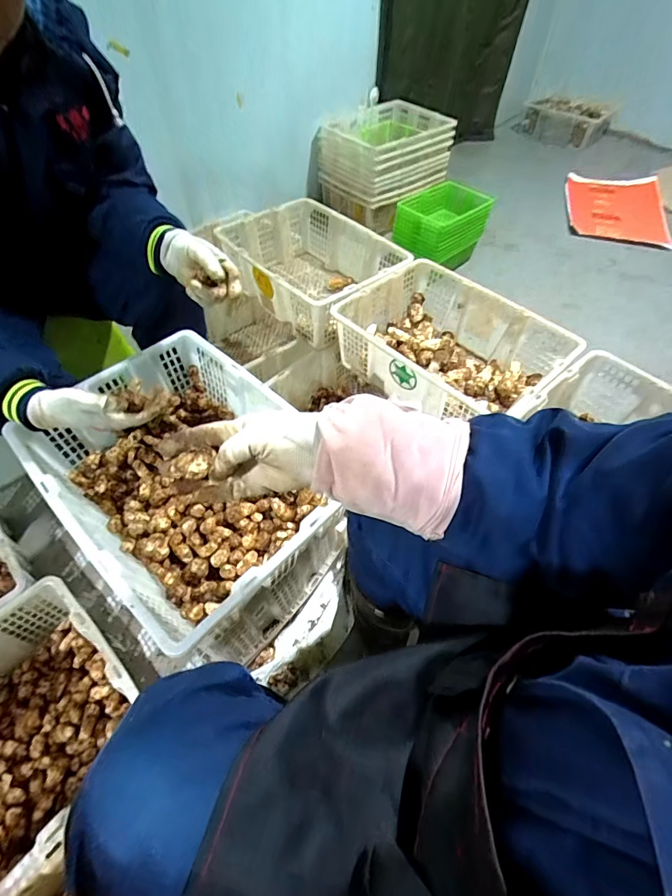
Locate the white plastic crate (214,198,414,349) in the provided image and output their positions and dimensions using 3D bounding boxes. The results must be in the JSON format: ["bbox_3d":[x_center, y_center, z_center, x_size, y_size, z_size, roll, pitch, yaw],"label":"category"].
[{"bbox_3d":[-0.081,-0.532,1.189,0.366,0.174,0.538,-36,62,-23],"label":"white plastic crate"}]

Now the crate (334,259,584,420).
[{"bbox_3d":[0.264,-0.235,0.981,0.354,0.175,0.482,-38,63,-24],"label":"crate"}]

